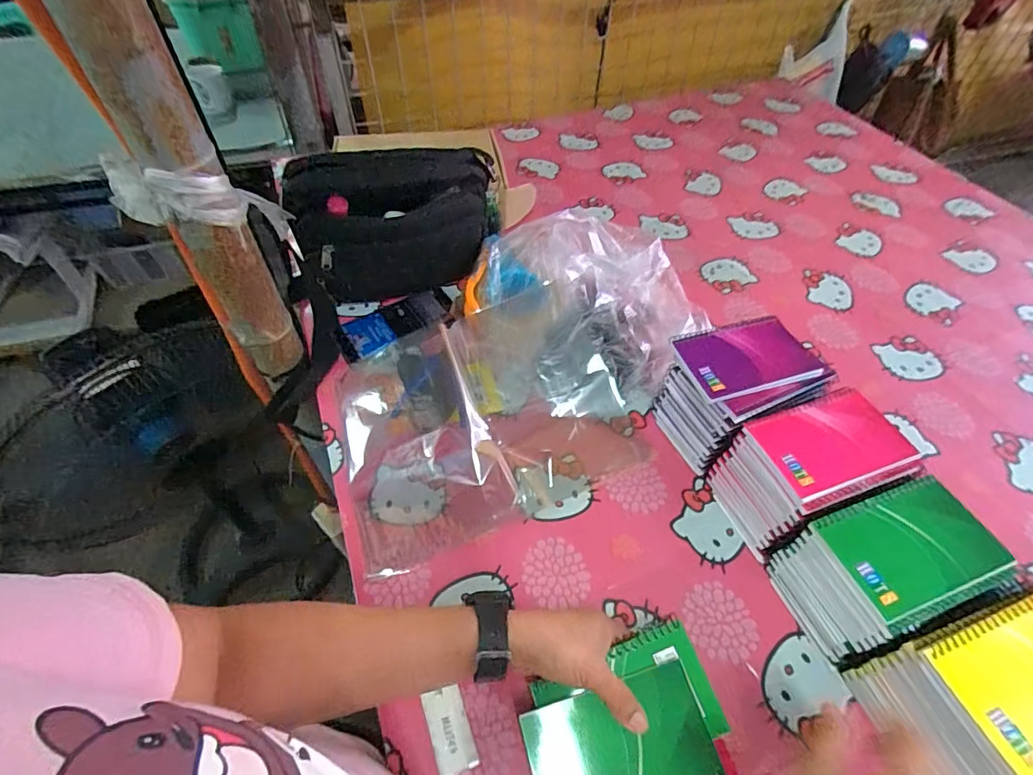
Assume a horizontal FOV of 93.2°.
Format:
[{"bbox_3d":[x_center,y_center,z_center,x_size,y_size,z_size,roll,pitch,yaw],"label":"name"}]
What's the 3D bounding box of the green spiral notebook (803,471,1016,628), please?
[{"bbox_3d":[0.313,0.124,0.386,0.123,0.008,0.081,-15,54,-13],"label":"green spiral notebook"}]

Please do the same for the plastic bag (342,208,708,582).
[{"bbox_3d":[0.007,-0.036,0.583,0.486,0.086,0.327,-21,56,-17],"label":"plastic bag"}]

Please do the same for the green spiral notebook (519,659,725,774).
[{"bbox_3d":[0.077,0.265,0.353,0.130,0.015,0.086,-14,63,-9],"label":"green spiral notebook"}]

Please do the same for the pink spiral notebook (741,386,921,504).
[{"bbox_3d":[0.288,0.048,0.446,0.126,0.014,0.083,-15,54,-13],"label":"pink spiral notebook"}]

